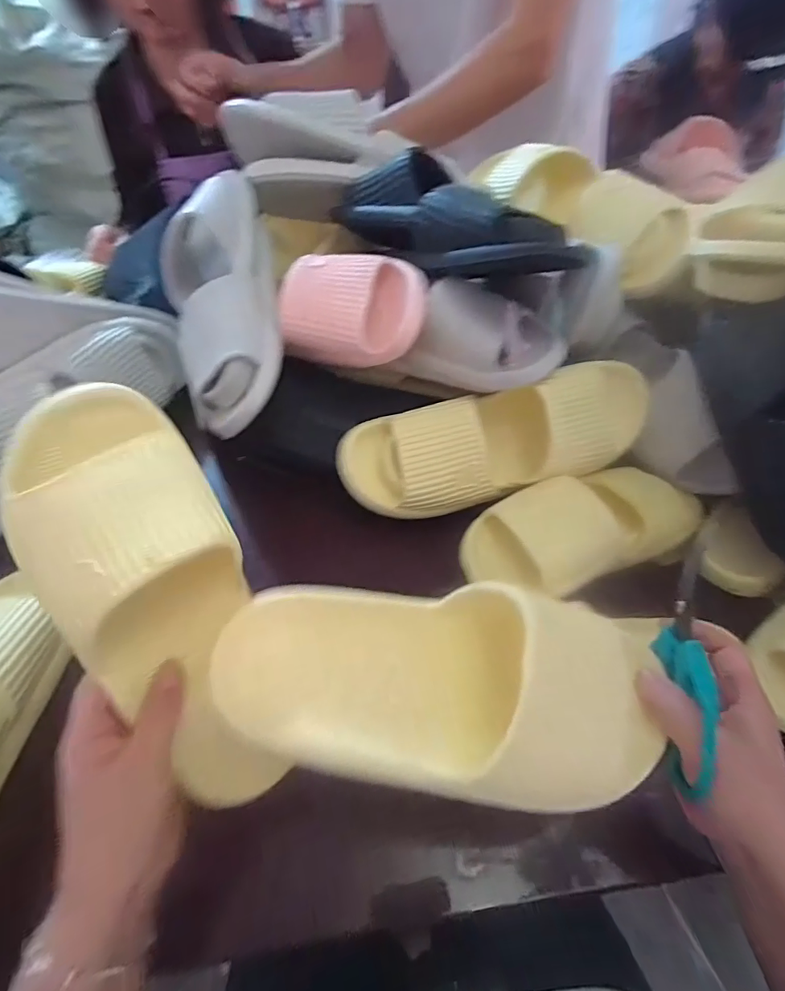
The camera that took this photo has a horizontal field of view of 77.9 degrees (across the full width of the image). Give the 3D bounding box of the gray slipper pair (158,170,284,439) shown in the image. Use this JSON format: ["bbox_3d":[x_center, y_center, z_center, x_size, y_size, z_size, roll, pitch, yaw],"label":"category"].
[{"bbox_3d":[-0.170,-0.201,0.486,0.106,0.092,0.289,-8,75,-6],"label":"gray slipper pair"}]

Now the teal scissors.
[{"bbox_3d":[0.174,0.094,0.290,0.012,0.048,0.150,6,78,6],"label":"teal scissors"}]

